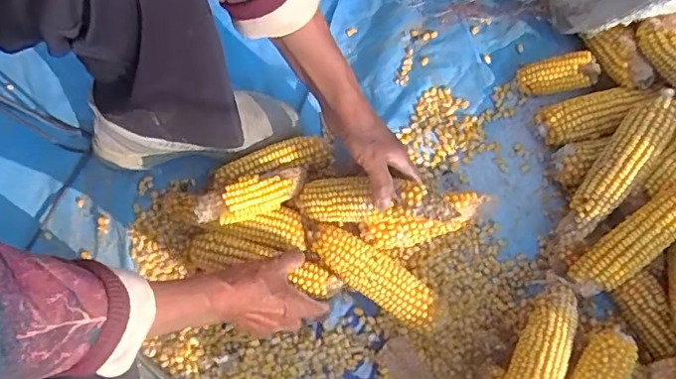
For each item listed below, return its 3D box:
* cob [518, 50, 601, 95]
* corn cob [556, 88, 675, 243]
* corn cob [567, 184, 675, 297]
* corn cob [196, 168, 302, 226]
[{"bbox_3d":[0.249,-0.131,0.622,0.087,0.029,0.035,-8,76,13],"label":"cob"},{"bbox_3d":[0.286,-0.022,0.552,0.047,0.042,0.176,35,78,8],"label":"corn cob"},{"bbox_3d":[0.294,0.047,0.530,0.152,0.036,0.045,-45,79,18],"label":"corn cob"},{"bbox_3d":[-0.090,0.008,0.579,0.119,0.027,0.037,-20,76,-26],"label":"corn cob"}]

